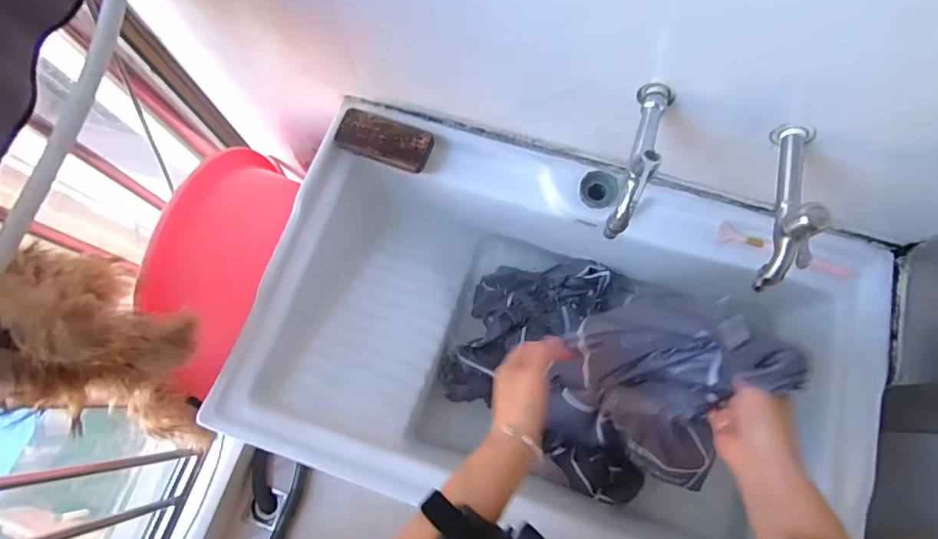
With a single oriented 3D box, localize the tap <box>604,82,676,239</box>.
[{"bbox_3d":[0.186,-0.119,0.486,0.033,0.053,0.166,15,74,5],"label":"tap"}]

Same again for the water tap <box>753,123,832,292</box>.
[{"bbox_3d":[0.323,-0.077,0.445,0.033,0.076,0.179,21,74,7],"label":"water tap"}]

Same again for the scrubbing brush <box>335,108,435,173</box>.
[{"bbox_3d":[-0.125,-0.190,0.652,0.139,0.018,0.065,20,74,6],"label":"scrubbing brush"}]

